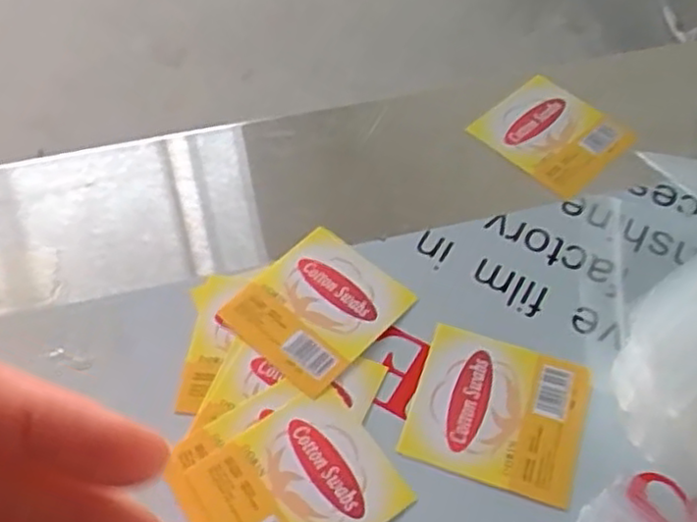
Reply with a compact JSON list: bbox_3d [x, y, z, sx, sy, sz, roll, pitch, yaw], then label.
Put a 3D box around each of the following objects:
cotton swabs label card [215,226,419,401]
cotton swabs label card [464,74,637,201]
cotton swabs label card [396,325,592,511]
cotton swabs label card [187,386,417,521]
[{"bbox_3d":[-0.009,0.013,0.205,0.038,0.004,0.043,38,64,22],"label":"cotton swabs label card"},{"bbox_3d":[0.067,-0.042,0.240,0.036,0.004,0.041,-38,64,-22],"label":"cotton swabs label card"},{"bbox_3d":[0.038,0.038,0.187,0.042,0.004,0.038,17,58,11],"label":"cotton swabs label card"},{"bbox_3d":[-0.012,0.055,0.176,0.041,0.004,0.039,-33,61,-17],"label":"cotton swabs label card"}]

